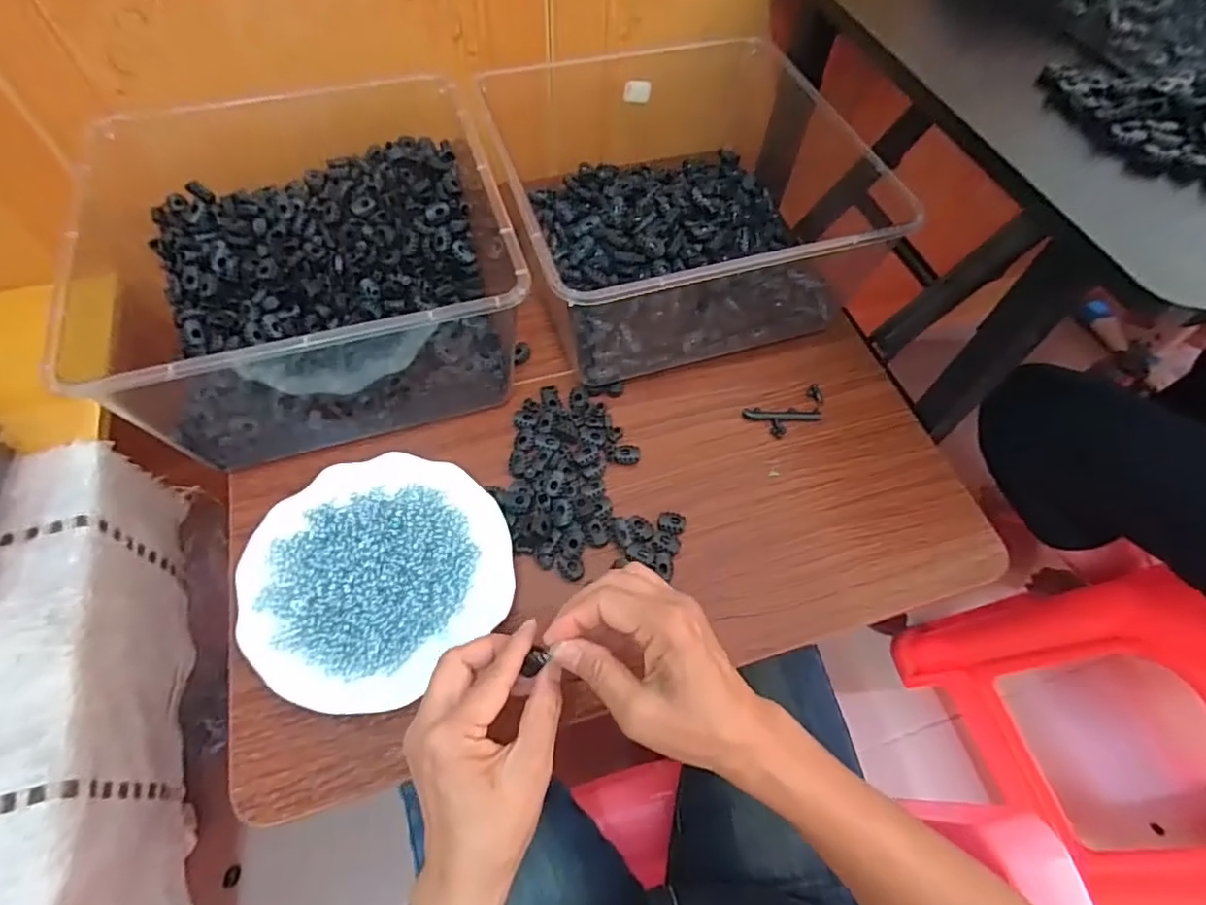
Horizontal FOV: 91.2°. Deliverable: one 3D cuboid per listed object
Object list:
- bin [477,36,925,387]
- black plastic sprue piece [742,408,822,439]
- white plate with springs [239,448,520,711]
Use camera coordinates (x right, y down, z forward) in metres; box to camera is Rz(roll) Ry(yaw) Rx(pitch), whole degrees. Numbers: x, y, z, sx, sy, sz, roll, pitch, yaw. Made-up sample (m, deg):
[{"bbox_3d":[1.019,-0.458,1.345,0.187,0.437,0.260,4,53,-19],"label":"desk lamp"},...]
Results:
[{"bbox_3d":[0.079,-0.247,0.576,0.296,0.120,0.313,-15,62,-11],"label":"bin"},{"bbox_3d":[0.160,-0.027,0.526,0.069,0.004,0.029,2,60,-2],"label":"black plastic sprue piece"},{"bbox_3d":[-0.164,0.084,0.428,0.183,0.015,0.171,1,60,-2],"label":"white plate with springs"}]

